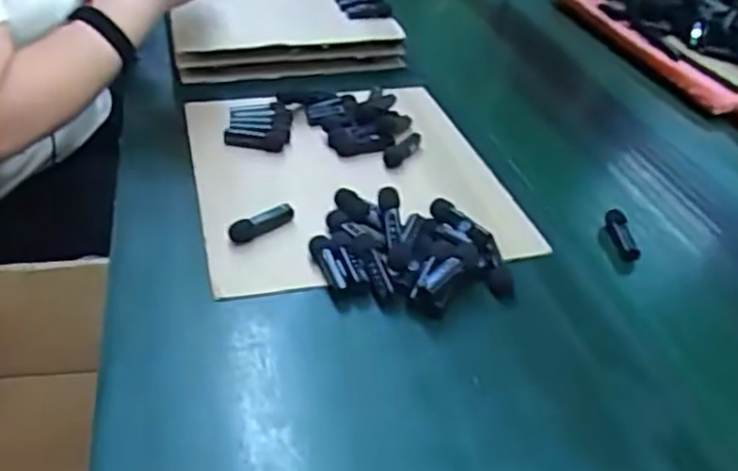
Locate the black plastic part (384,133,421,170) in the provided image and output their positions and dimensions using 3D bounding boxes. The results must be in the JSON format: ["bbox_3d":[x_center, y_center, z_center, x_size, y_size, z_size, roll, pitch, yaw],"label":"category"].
[{"bbox_3d":[0.037,-0.091,0.729,0.022,0.013,0.062,30,57,29],"label":"black plastic part"}]

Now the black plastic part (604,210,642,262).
[{"bbox_3d":[0.241,-0.003,0.651,0.019,0.011,0.074,8,35,0],"label":"black plastic part"}]

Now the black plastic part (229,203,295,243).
[{"bbox_3d":[-0.094,-0.012,0.603,0.060,0.013,0.023,-26,47,-39],"label":"black plastic part"}]

